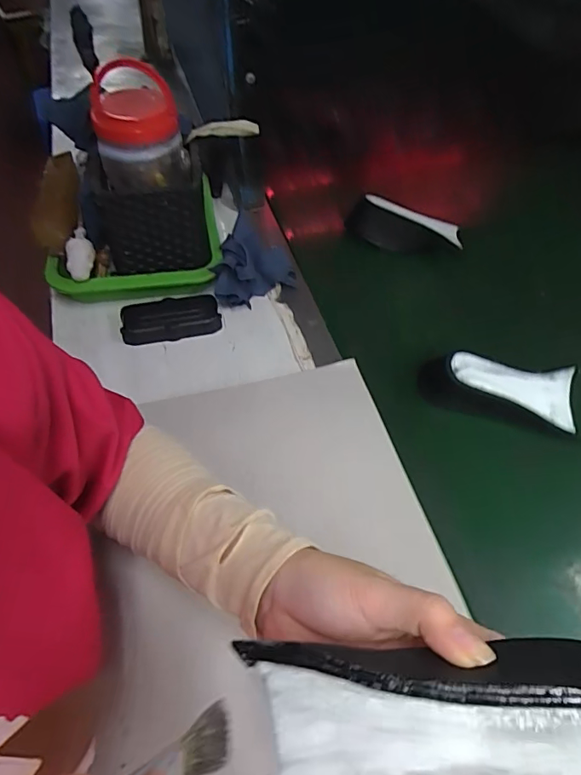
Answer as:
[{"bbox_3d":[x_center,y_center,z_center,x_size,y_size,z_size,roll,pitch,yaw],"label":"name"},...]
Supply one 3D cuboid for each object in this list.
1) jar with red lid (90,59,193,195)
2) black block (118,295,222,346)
[{"bbox_3d":[-0.159,-0.274,0.526,0.089,0.095,0.103,-8,54,-11],"label":"jar with red lid"},{"bbox_3d":[-0.137,-0.078,0.572,0.110,0.026,0.046,-11,55,-11],"label":"black block"}]

